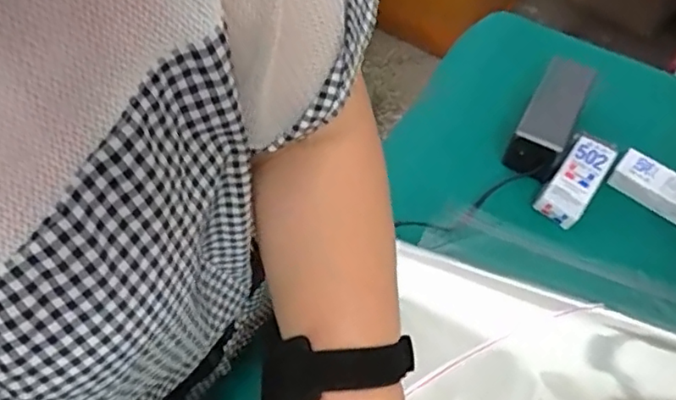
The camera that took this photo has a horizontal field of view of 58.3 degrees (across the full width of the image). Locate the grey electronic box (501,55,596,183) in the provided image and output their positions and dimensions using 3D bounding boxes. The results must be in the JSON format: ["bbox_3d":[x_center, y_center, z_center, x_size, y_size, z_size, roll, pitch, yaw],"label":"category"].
[{"bbox_3d":[0.220,-0.086,0.625,0.053,0.049,0.138,27,58,15],"label":"grey electronic box"}]

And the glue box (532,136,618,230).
[{"bbox_3d":[0.237,-0.018,0.605,0.042,0.027,0.105,34,60,19],"label":"glue box"}]

